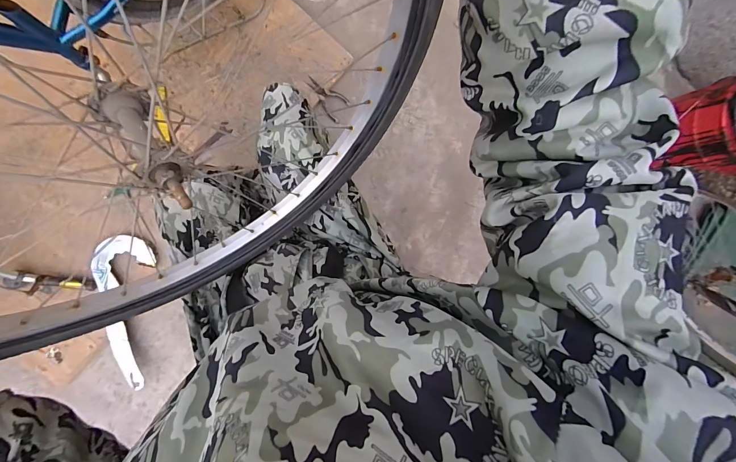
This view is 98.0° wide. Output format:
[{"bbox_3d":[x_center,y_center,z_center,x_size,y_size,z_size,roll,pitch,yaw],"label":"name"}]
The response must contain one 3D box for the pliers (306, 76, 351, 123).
[{"bbox_3d":[-0.130,-0.412,0.985,0.146,0.022,0.076,41,86,-9],"label":"pliers"}]

